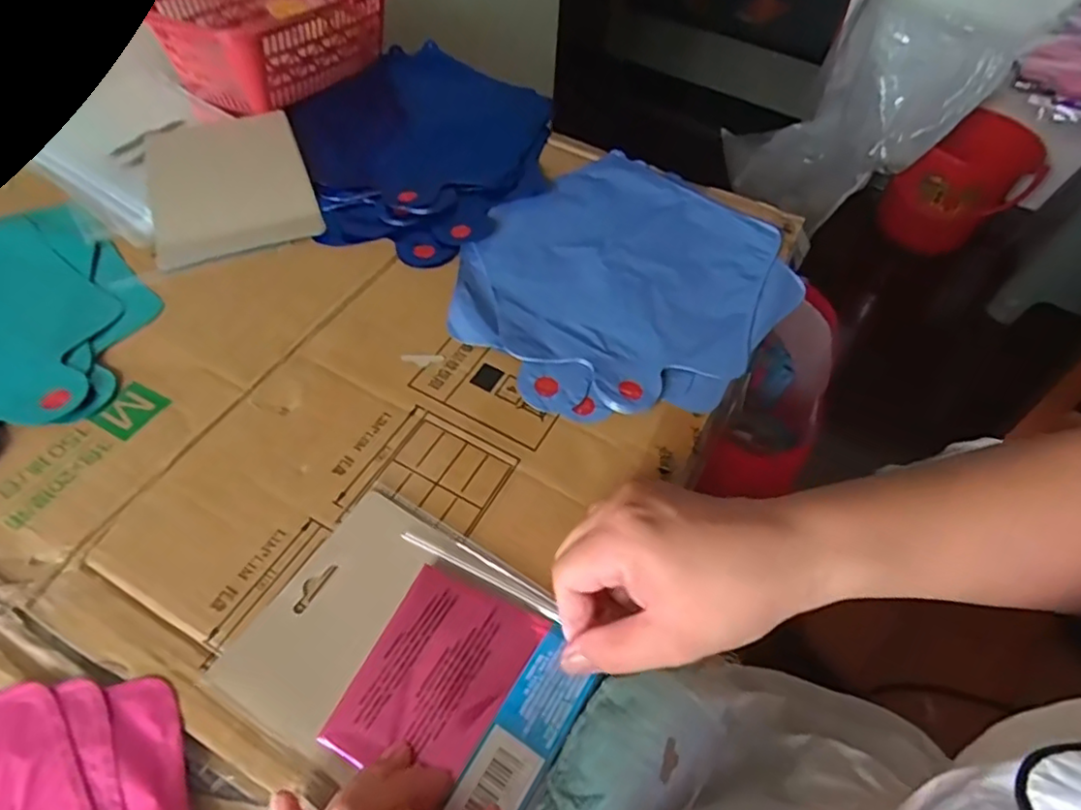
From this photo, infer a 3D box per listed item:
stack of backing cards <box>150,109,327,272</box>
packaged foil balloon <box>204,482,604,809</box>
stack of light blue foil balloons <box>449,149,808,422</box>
[{"bbox_3d":[-0.247,-0.182,0.509,0.116,0.008,0.192,-18,55,-15],"label":"stack of backing cards"},{"bbox_3d":[-0.057,0.115,0.299,0.151,0.009,0.116,27,56,17],"label":"packaged foil balloon"},{"bbox_3d":[0.060,-0.096,0.459,0.210,0.006,0.250,36,59,22],"label":"stack of light blue foil balloons"}]

